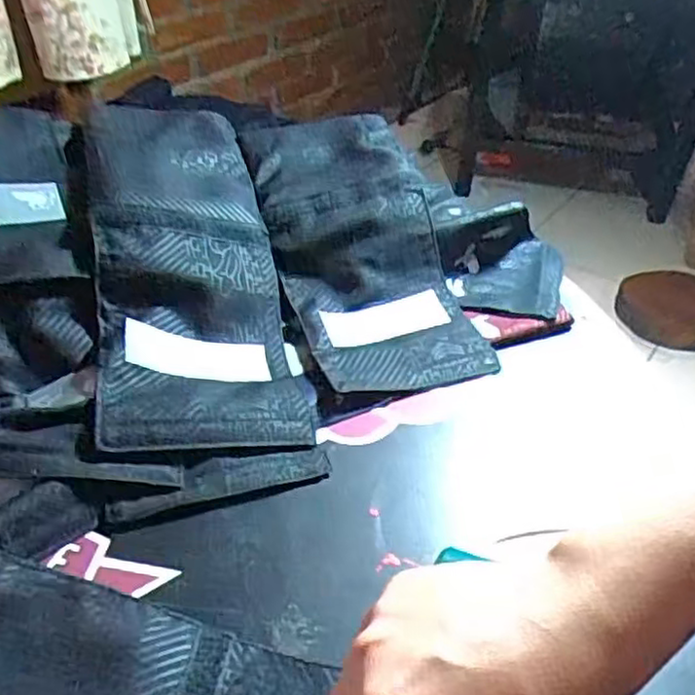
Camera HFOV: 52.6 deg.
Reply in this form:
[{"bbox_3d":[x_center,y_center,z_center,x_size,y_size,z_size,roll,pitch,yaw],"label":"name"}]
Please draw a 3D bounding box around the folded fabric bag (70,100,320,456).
[{"bbox_3d":[-0.128,-0.083,0.550,0.138,0.067,0.365,-8,58,-12],"label":"folded fabric bag"}]

